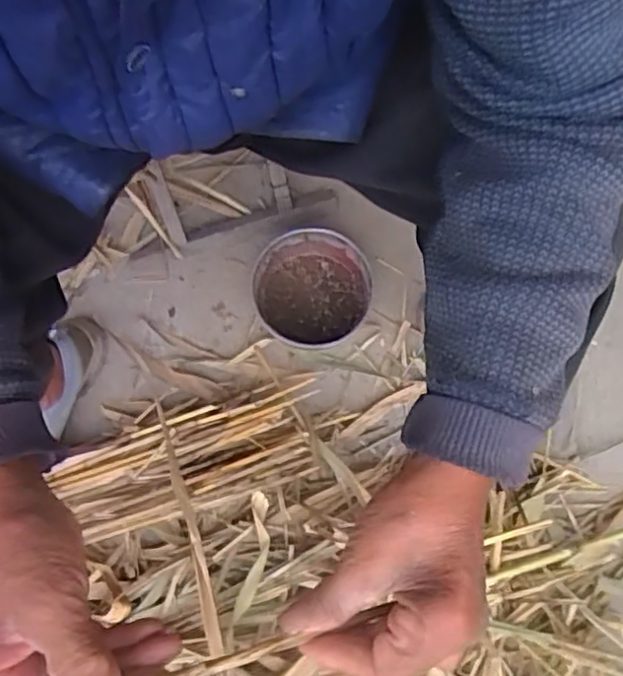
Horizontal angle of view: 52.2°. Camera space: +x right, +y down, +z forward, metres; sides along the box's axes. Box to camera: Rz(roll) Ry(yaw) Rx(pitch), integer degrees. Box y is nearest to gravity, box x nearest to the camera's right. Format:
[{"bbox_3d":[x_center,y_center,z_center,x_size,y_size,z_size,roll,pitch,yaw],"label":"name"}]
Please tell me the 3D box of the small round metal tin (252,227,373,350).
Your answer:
[{"bbox_3d":[0.002,-0.060,0.875,0.152,0.080,0.155,0,75,-1],"label":"small round metal tin"}]

